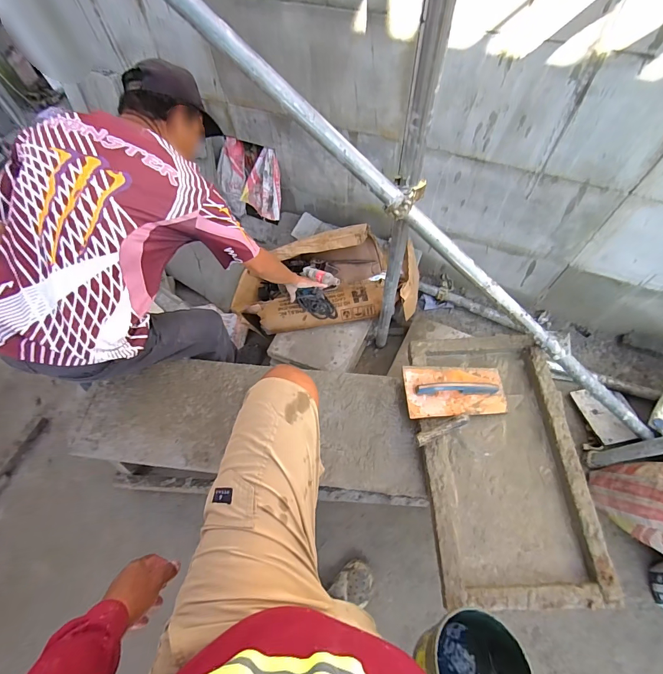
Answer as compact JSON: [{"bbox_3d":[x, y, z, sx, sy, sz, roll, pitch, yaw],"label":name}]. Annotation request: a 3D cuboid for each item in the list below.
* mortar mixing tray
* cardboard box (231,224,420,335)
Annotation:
[{"bbox_3d":[0.479,0.319,0.998,0.436,0.067,0.709,0,63,1],"label":"mortar mixing tray"},{"bbox_3d":[-0.018,-0.240,1.526,0.835,0.255,0.399,-7,63,-3],"label":"cardboard box"}]

